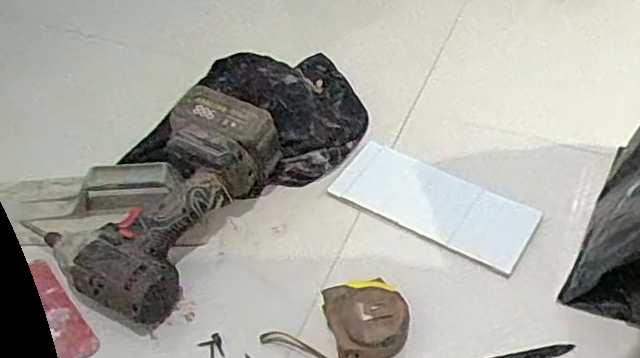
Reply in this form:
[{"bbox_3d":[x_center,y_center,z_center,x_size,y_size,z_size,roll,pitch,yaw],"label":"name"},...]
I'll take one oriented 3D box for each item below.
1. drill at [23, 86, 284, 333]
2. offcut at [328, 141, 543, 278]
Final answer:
[{"bbox_3d":[-0.154,0.026,0.634,0.140,0.090,0.258,23,63,26],"label":"drill"},{"bbox_3d":[0.124,0.025,0.662,0.209,0.008,0.095,25,56,22],"label":"offcut"}]

